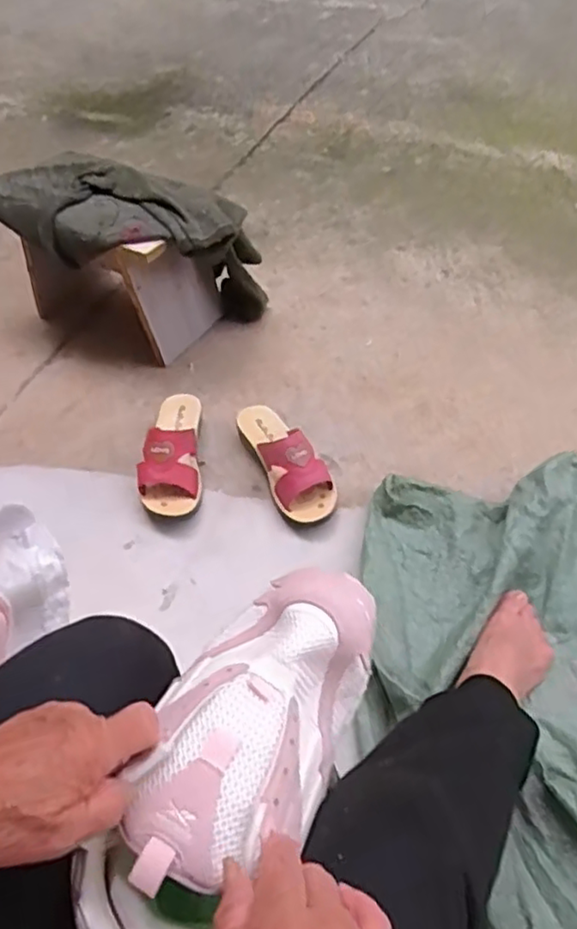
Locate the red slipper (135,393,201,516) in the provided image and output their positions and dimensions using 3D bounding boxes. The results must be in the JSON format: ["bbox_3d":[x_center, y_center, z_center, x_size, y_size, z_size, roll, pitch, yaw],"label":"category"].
[{"bbox_3d":[-0.171,-0.025,0.968,0.083,0.076,0.222,-4,51,-1],"label":"red slipper"}]

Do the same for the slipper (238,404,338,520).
[{"bbox_3d":[-0.004,-0.015,0.958,0.079,0.086,0.220,-19,53,-13],"label":"slipper"}]

